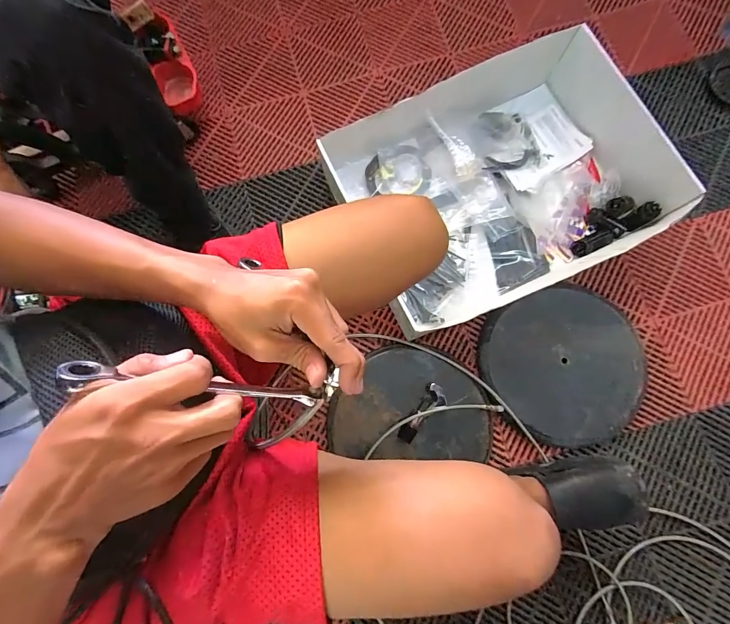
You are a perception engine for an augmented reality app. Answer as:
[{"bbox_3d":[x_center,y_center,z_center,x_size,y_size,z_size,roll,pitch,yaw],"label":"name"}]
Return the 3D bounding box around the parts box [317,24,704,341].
[{"bbox_3d":[0.280,-0.270,0.760,0.623,0.149,0.446,-24,79,-4],"label":"parts box"}]

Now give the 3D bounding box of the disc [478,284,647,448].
[{"bbox_3d":[0.419,0.109,0.742,0.308,0.032,0.312,0,79,1],"label":"disc"}]

